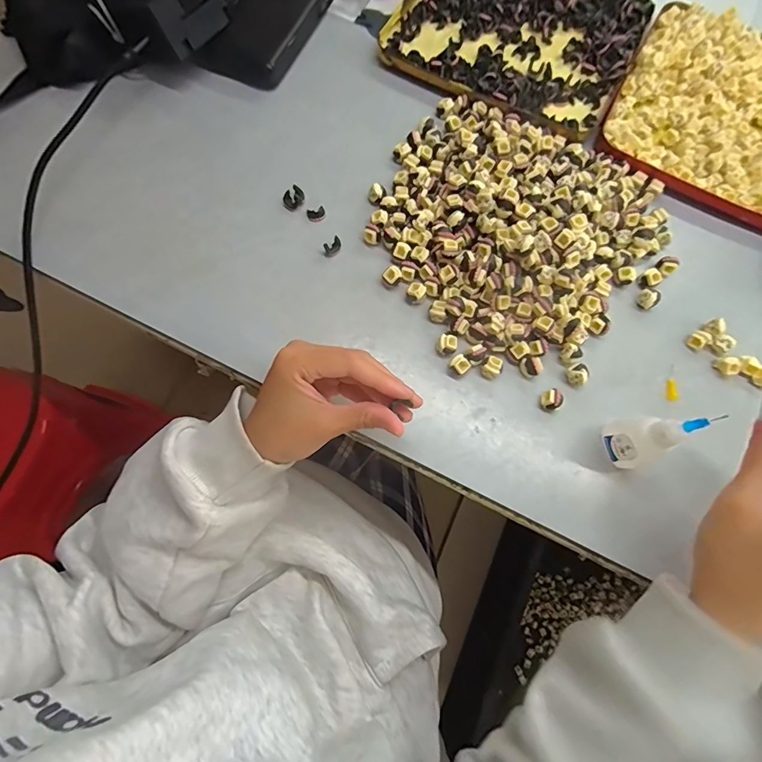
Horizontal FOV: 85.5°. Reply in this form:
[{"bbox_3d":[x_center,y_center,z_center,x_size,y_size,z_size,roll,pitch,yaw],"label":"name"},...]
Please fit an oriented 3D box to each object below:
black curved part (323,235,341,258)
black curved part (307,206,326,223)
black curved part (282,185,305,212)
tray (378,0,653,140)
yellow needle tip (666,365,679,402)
[{"bbox_3d":[-0.042,-0.116,0.359,0.017,0.009,0.009,-36,75,-12],"label":"black curved part"},{"bbox_3d":[-0.058,-0.151,0.372,0.016,0.004,0.012,-13,71,-5],"label":"black curved part"},{"bbox_3d":[-0.079,-0.165,0.372,0.021,0.009,0.015,-32,74,-11],"label":"black curved part"},{"bbox_3d":[0.148,-0.382,0.444,0.240,0.015,0.242,28,73,9],"label":"tray"},{"bbox_3d":[0.241,0.001,0.340,0.009,0.004,0.033,9,71,3],"label":"yellow needle tip"}]

